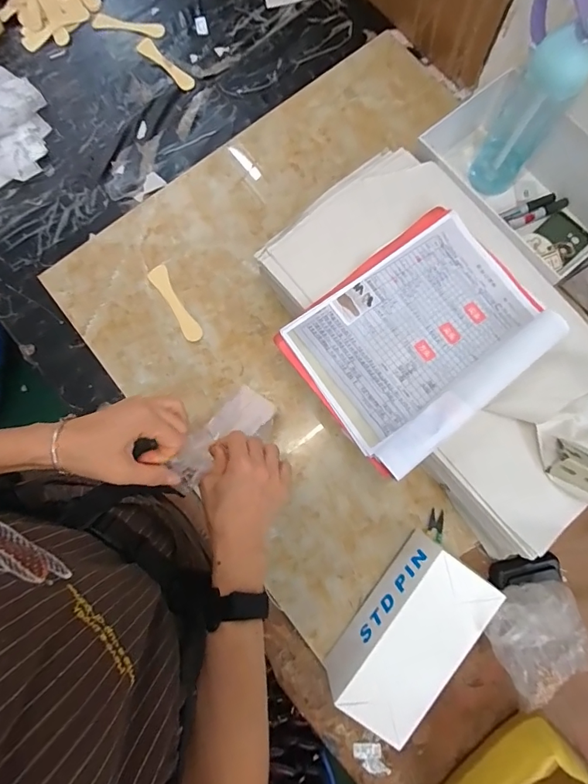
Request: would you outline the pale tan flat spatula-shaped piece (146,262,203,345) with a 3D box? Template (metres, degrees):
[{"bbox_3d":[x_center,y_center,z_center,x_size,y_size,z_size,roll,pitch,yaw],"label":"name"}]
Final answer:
[{"bbox_3d":[-0.201,-0.149,0.732,0.032,0.004,0.149,-30,81,-5],"label":"pale tan flat spatula-shaped piece"}]

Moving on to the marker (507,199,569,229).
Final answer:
[{"bbox_3d":[0.416,-0.303,0.736,0.112,0.014,0.017,-24,81,-3],"label":"marker"}]

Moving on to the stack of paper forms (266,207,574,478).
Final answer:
[{"bbox_3d":[0.167,-0.077,0.585,0.303,0.054,0.249,-38,81,-6],"label":"stack of paper forms"}]

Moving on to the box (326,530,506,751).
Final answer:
[{"bbox_3d":[0.158,0.333,0.595,0.119,0.110,0.235,38,83,7],"label":"box"}]

